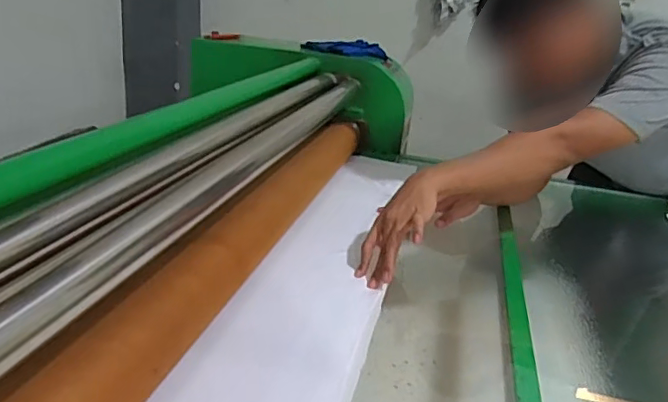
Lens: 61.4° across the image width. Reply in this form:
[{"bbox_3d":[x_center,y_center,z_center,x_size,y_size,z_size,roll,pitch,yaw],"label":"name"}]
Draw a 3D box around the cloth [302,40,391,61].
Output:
[{"bbox_3d":[0.044,-0.419,1.554,0.223,0.033,0.149,-4,23,-26],"label":"cloth"}]

